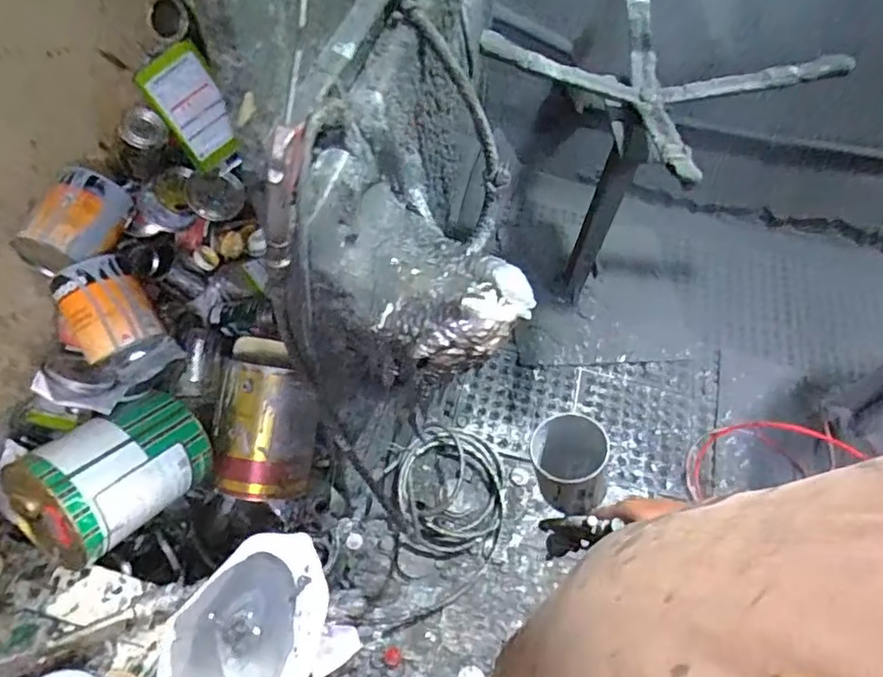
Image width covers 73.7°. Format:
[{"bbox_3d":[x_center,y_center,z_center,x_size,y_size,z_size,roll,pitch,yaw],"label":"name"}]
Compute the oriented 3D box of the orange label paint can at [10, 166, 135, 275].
[{"bbox_3d":[-0.518,-0.165,0.838,0.104,0.097,0.132,13,58,8],"label":"orange label paint can"}]

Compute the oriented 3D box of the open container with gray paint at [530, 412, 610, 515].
[{"bbox_3d":[0.137,0.131,0.628,0.081,0.078,0.081,6,50,21],"label":"open container with gray paint"}]

